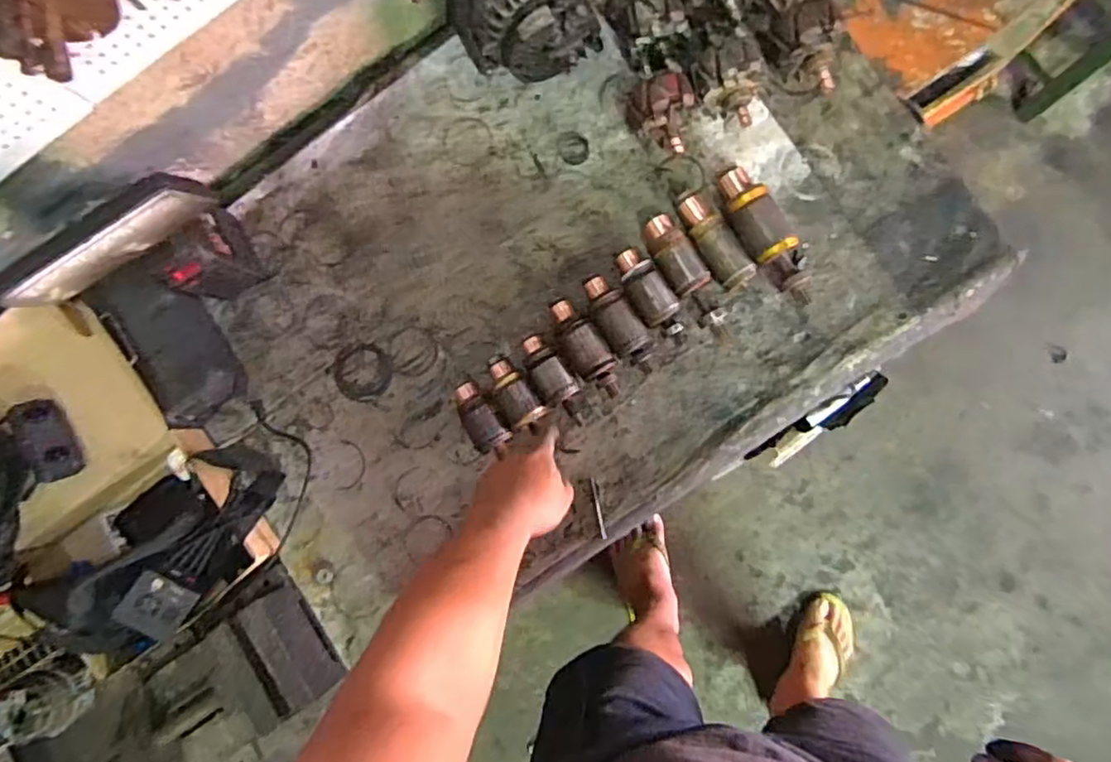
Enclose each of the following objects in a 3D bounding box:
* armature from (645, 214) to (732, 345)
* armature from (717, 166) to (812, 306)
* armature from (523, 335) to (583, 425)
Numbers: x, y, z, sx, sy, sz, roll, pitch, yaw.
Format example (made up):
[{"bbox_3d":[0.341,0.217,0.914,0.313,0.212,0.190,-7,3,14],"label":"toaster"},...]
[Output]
[{"bbox_3d":[0.175,-0.132,0.854,0.048,0.048,0.181,-30,83,4],"label":"armature"},{"bbox_3d":[0.274,-0.188,0.846,0.070,0.052,0.199,-28,83,4],"label":"armature"},{"bbox_3d":[-0.002,-0.002,0.867,0.048,0.041,0.133,-35,83,3],"label":"armature"}]

